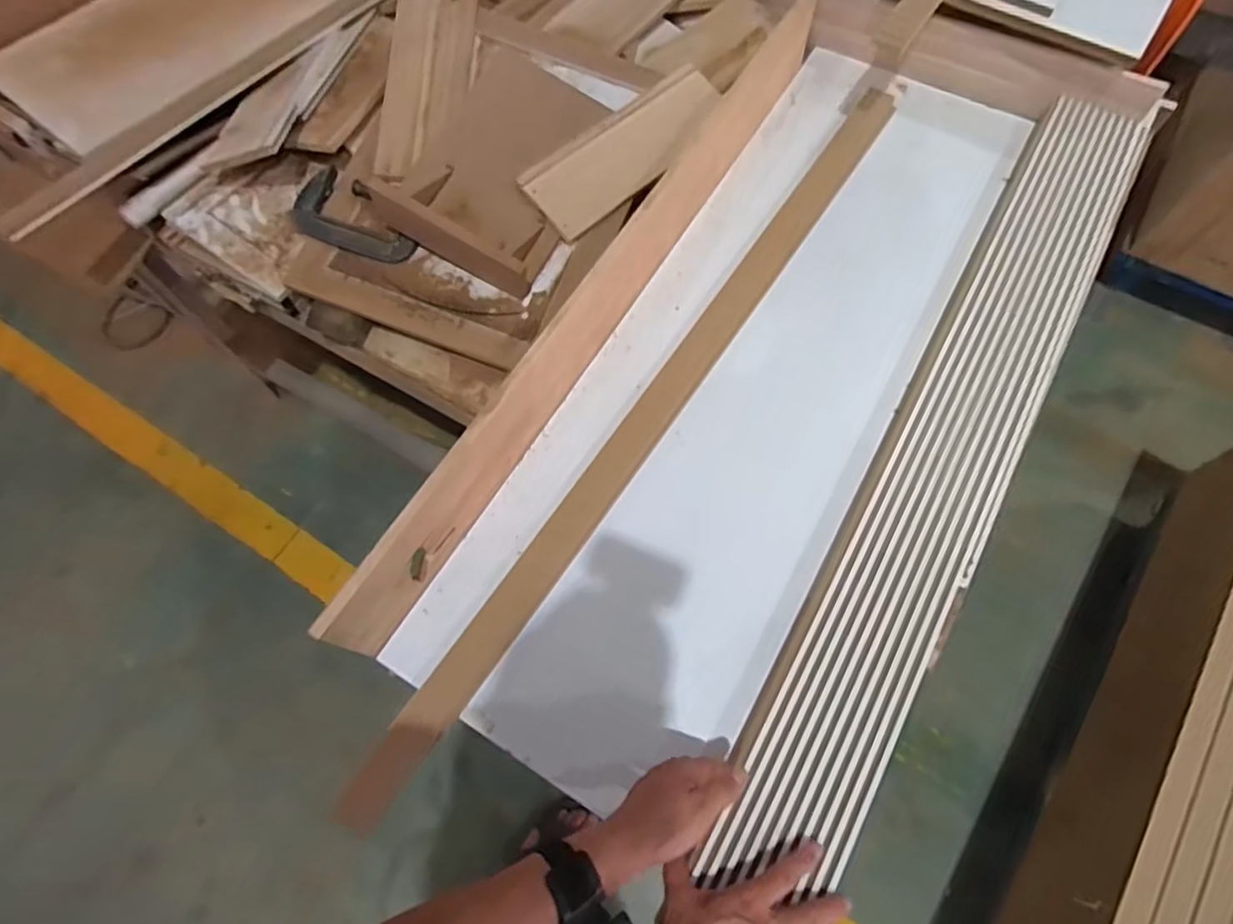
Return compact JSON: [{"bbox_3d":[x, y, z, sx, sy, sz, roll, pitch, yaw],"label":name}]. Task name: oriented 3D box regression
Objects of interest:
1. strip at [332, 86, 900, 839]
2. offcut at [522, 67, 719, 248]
[{"bbox_3d":[0.073,-0.103,0.830,0.059,0.031,1.193,32,72,14],"label":"strip"},{"bbox_3d":[0.023,-0.452,0.919,0.333,0.023,0.118,-39,85,-12],"label":"offcut"}]

